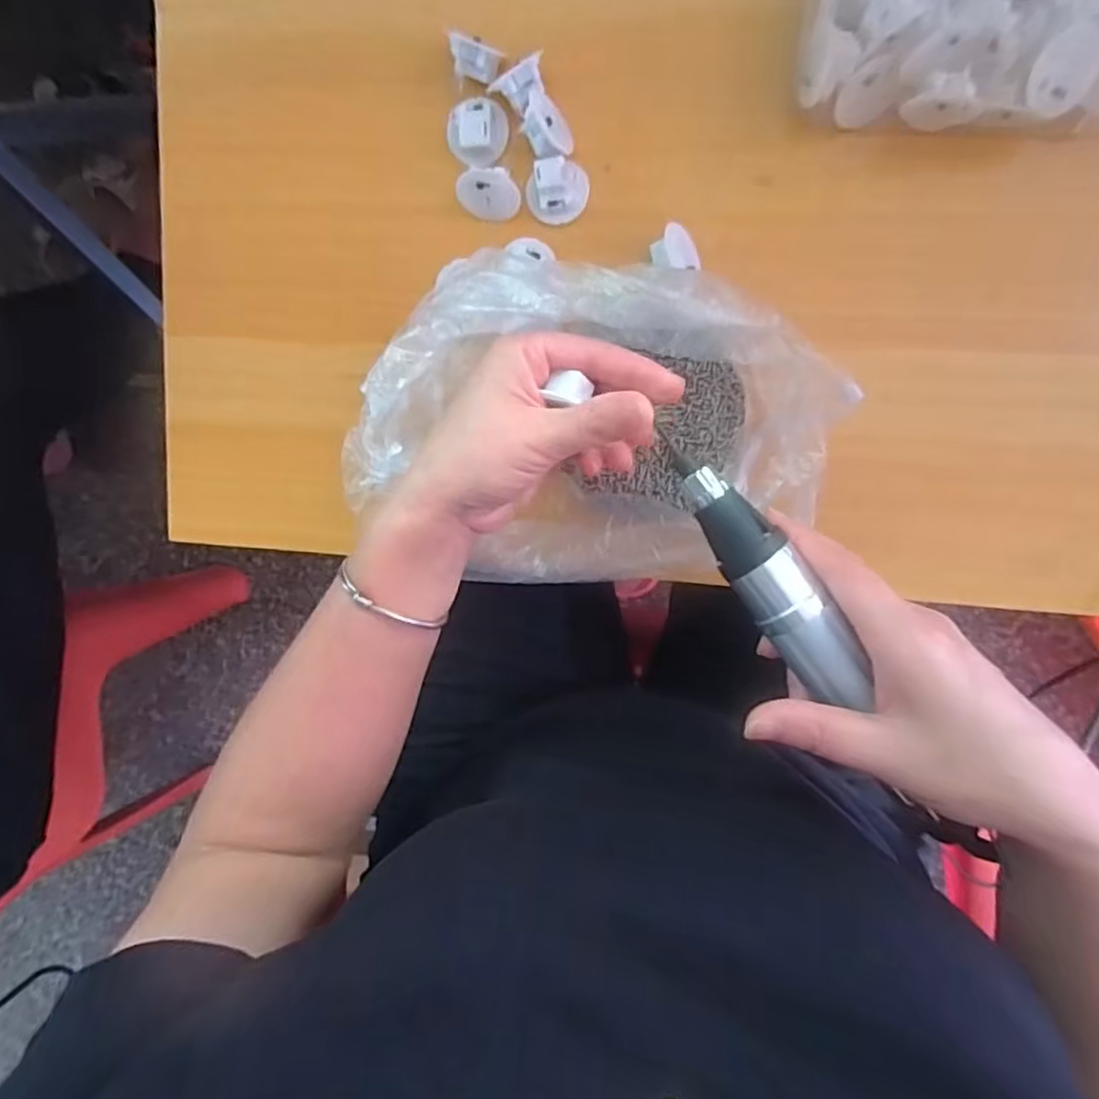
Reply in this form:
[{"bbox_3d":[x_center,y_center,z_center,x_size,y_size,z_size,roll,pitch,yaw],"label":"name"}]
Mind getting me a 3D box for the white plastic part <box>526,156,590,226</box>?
[{"bbox_3d":[0.004,-0.187,0.347,0.032,0.023,0.027,-8,97,10],"label":"white plastic part"}]

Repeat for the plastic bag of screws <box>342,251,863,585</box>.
[{"bbox_3d":[0.016,-0.057,0.331,0.238,0.057,0.158,9,99,7],"label":"plastic bag of screws"}]

